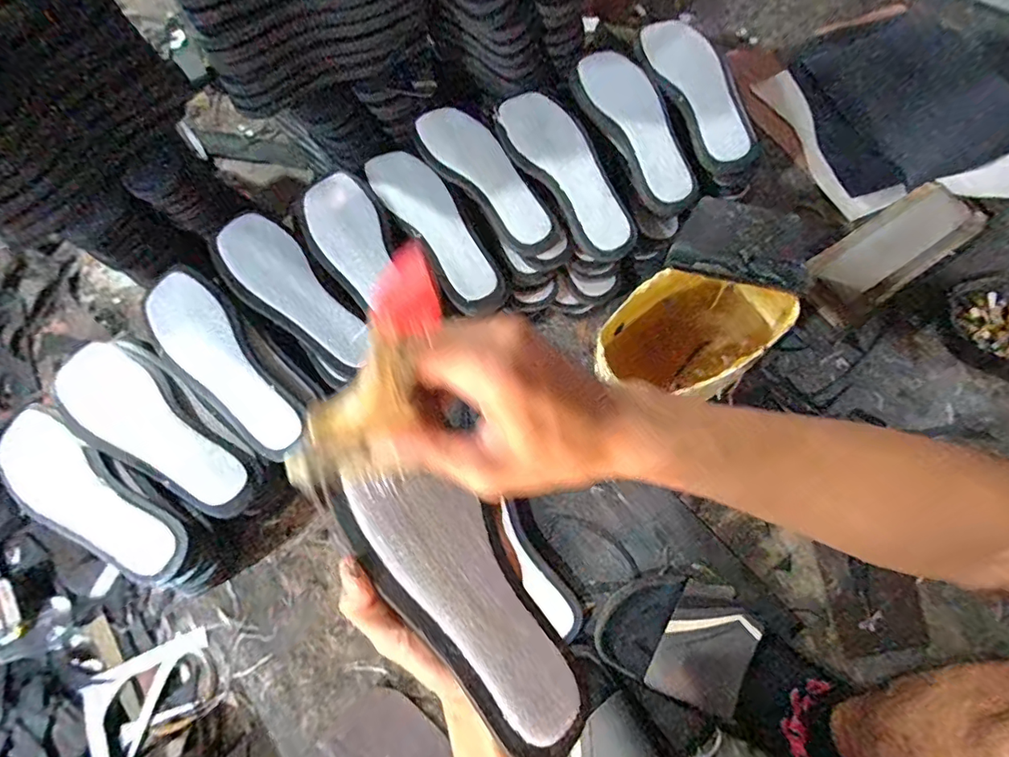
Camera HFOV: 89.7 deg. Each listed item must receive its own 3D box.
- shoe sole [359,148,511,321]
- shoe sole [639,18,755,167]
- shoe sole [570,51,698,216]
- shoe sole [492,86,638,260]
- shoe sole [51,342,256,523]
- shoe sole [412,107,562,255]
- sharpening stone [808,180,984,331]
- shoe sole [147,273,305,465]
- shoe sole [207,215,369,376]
[{"bbox_3d":[-0.078,-0.174,0.572,0.069,0.011,0.240,-34,71,-7],"label":"shoe sole"},{"bbox_3d":[0.235,-0.352,0.607,0.075,0.022,0.221,-19,70,-2],"label":"shoe sole"},{"bbox_3d":[0.161,-0.296,0.602,0.078,0.026,0.230,-25,70,-4],"label":"shoe sole"},{"bbox_3d":[0.070,-0.244,0.584,0.083,0.018,0.244,-29,71,-5],"label":"shoe sole"},{"bbox_3d":[-0.355,0.049,0.508,0.244,0.020,0.083,35,77,15],"label":"shoe sole"},{"bbox_3d":[-0.019,-0.236,0.594,0.077,0.013,0.226,-37,72,-8],"label":"shoe sole"},{"bbox_3d":[0.456,-0.149,0.604,0.218,0.047,0.085,-33,71,-7],"label":"sharpening stone"},{"bbox_3d":[-0.295,-0.015,0.529,0.083,0.028,0.230,-37,77,-8],"label":"shoe sole"},{"bbox_3d":[-0.224,-0.089,0.534,0.077,0.022,0.218,-42,72,-10],"label":"shoe sole"}]

